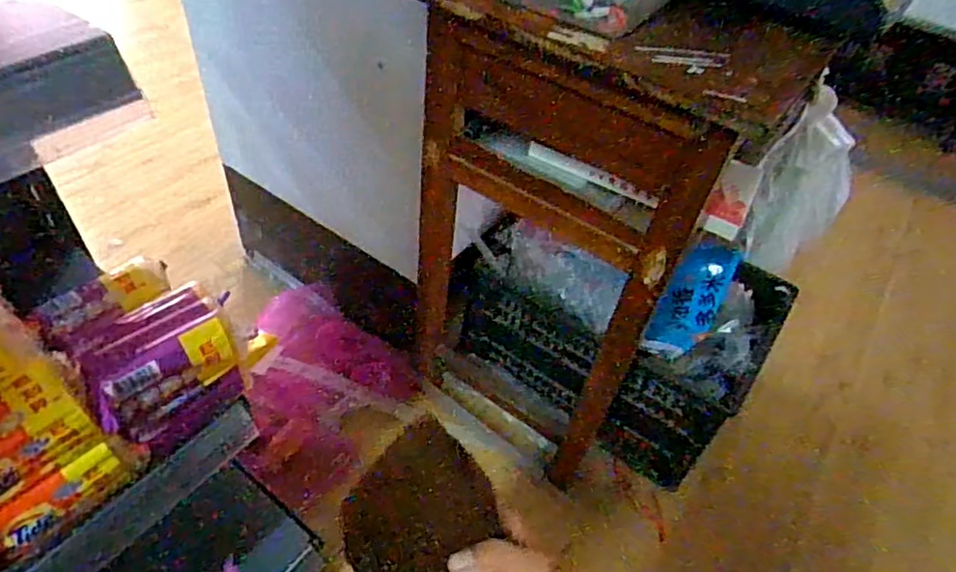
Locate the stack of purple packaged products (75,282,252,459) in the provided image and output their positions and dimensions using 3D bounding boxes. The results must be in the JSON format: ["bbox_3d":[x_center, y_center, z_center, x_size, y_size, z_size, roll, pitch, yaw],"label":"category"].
[{"bbox_3d":[-0.276,0.083,0.529,0.117,0.136,0.076,-29,57,-30],"label":"stack of purple packaged products"}]

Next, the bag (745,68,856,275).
[{"bbox_3d":[0.494,-0.139,0.903,0.122,0.318,0.090,35,52,24],"label":"bag"}]

